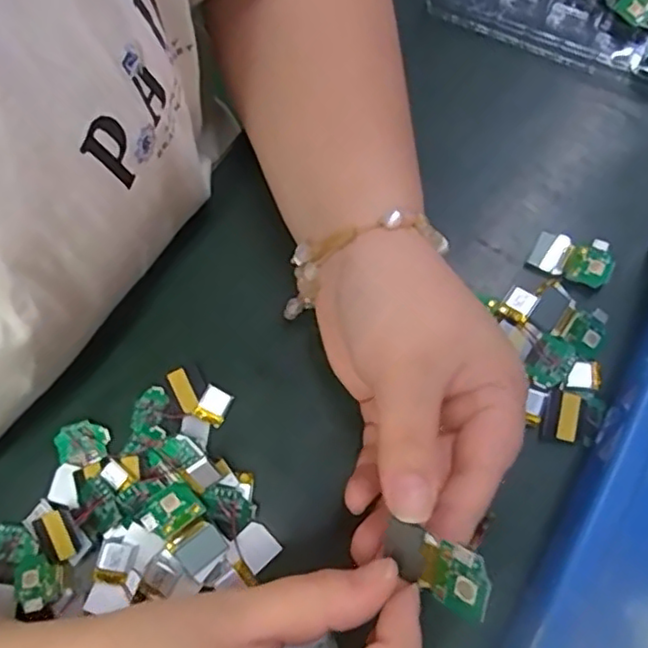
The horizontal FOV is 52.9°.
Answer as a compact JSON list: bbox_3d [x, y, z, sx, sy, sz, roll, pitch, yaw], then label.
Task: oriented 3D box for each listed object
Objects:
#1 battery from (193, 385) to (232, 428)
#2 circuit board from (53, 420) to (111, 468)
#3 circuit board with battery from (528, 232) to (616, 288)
[{"bbox_3d":[-0.053,0.040,0.314,0.014,0.004,0.017,28,77,8],"label":"battery"},{"bbox_3d":[-0.116,0.057,0.312,0.025,0.004,0.020,-18,75,-4],"label":"circuit board"},{"bbox_3d":[0.125,-0.034,0.327,0.039,0.005,0.024,24,76,7],"label":"circuit board with battery"}]

